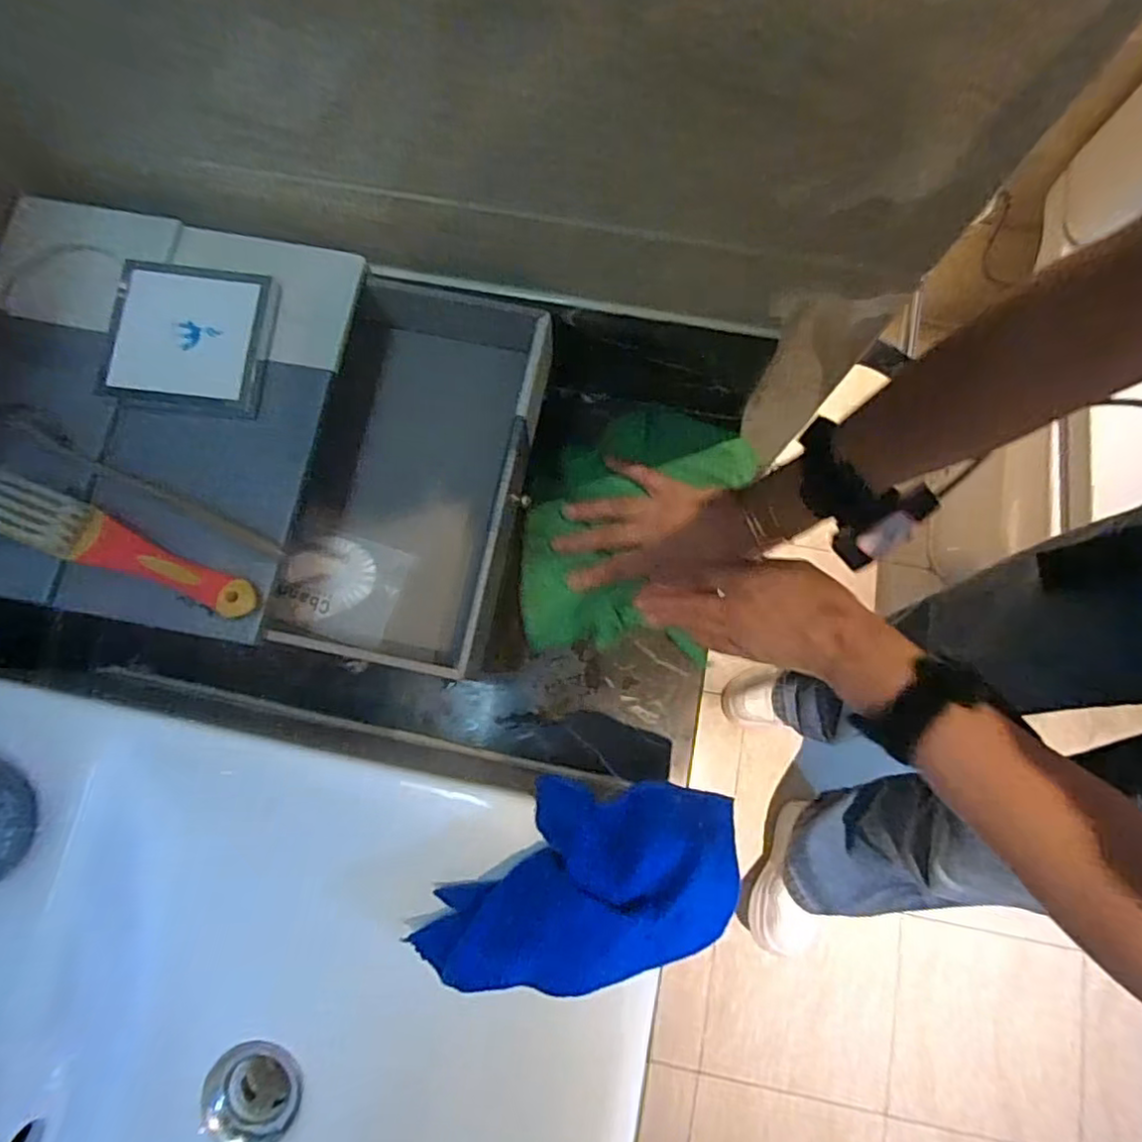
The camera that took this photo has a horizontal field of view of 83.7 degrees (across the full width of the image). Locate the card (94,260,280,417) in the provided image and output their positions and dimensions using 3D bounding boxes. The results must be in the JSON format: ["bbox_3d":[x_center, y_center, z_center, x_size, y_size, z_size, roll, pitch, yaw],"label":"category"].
[{"bbox_3d":[-0.230,-0.141,0.383,0.089,0.017,0.089,6,79,2],"label":"card"}]

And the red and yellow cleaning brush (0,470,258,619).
[{"bbox_3d":[-0.253,-0.014,0.352,0.163,0.021,0.031,21,80,4],"label":"red and yellow cleaning brush"}]

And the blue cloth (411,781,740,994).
[{"bbox_3d":[-0.001,0.154,0.322,0.175,0.056,0.093,-6,79,0],"label":"blue cloth"}]

